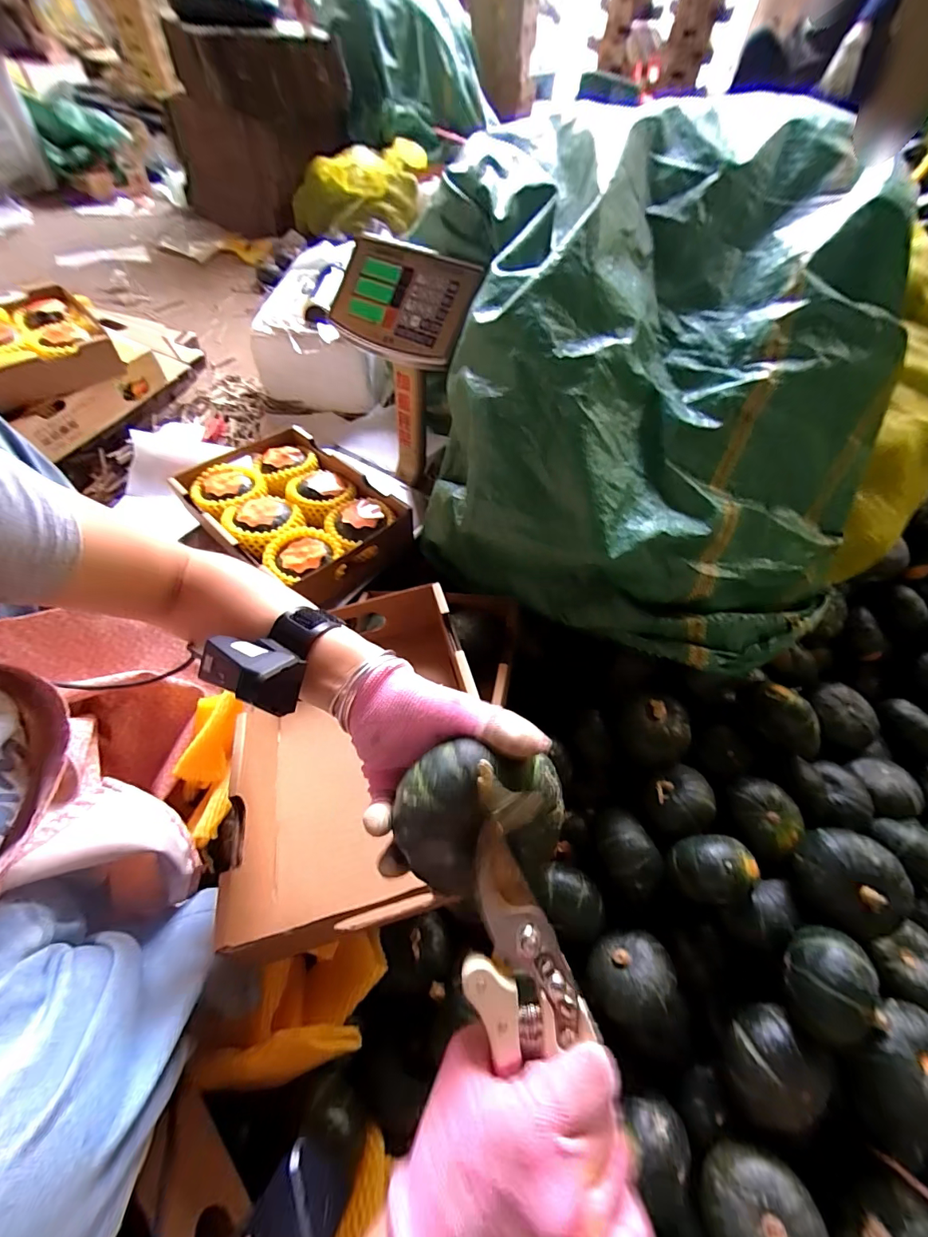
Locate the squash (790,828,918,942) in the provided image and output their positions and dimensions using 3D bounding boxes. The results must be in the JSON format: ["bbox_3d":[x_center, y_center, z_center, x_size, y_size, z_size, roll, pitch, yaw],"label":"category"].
[{"bbox_3d":[0.365,0.256,0.435,0.074,0.073,0.085,2,57,-2],"label":"squash"}]

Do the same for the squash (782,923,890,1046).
[{"bbox_3d":[0.317,0.319,0.392,0.058,0.076,0.075,-8,57,-9],"label":"squash"}]

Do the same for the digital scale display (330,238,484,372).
[{"bbox_3d":[-0.094,-0.461,0.656,0.227,0.033,0.149,26,100,13],"label":"digital scale display"}]

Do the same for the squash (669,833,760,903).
[{"bbox_3d":[0.243,0.244,0.439,0.067,0.052,0.061,3,57,-2],"label":"squash"}]

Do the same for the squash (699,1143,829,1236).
[{"bbox_3d":[0.238,0.486,0.361,0.084,0.052,0.081,2,57,-2],"label":"squash"}]

